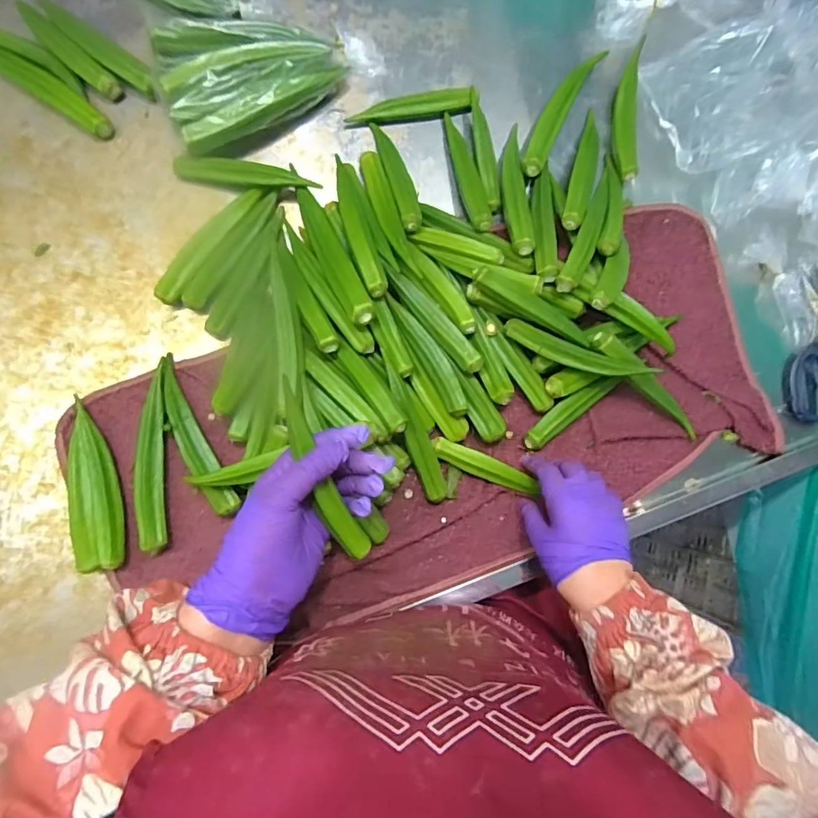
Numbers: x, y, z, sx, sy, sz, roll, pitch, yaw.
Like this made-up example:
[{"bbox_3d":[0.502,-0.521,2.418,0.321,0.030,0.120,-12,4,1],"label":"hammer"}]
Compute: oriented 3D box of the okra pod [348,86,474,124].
[{"bbox_3d":[0.002,-0.299,0.490,0.120,0.020,0.019,-10,84,-7],"label":"okra pod"}]

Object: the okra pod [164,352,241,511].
[{"bbox_3d":[-0.192,0.023,0.438,0.026,0.016,0.151,-26,86,-8],"label":"okra pod"}]

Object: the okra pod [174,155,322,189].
[{"bbox_3d":[-0.152,-0.218,0.463,0.130,0.023,0.020,4,82,-5],"label":"okra pod"}]

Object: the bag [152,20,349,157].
[{"bbox_3d":[-0.146,-0.314,0.472,0.176,0.046,0.110,-23,85,-8],"label":"bag"}]

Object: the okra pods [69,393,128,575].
[{"bbox_3d":[-0.274,0.066,0.432,0.041,0.021,0.143,-8,83,-7],"label":"okra pods"}]

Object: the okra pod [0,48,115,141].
[{"bbox_3d":[-0.350,-0.306,0.466,0.160,0.014,0.025,32,81,-1],"label":"okra pod"}]

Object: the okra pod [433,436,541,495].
[{"bbox_3d":[0.068,0.052,0.450,0.099,0.013,0.020,24,81,0],"label":"okra pod"}]

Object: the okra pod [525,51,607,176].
[{"bbox_3d":[0.153,-0.304,0.509,0.026,0.020,0.159,29,81,-2],"label":"okra pod"}]

